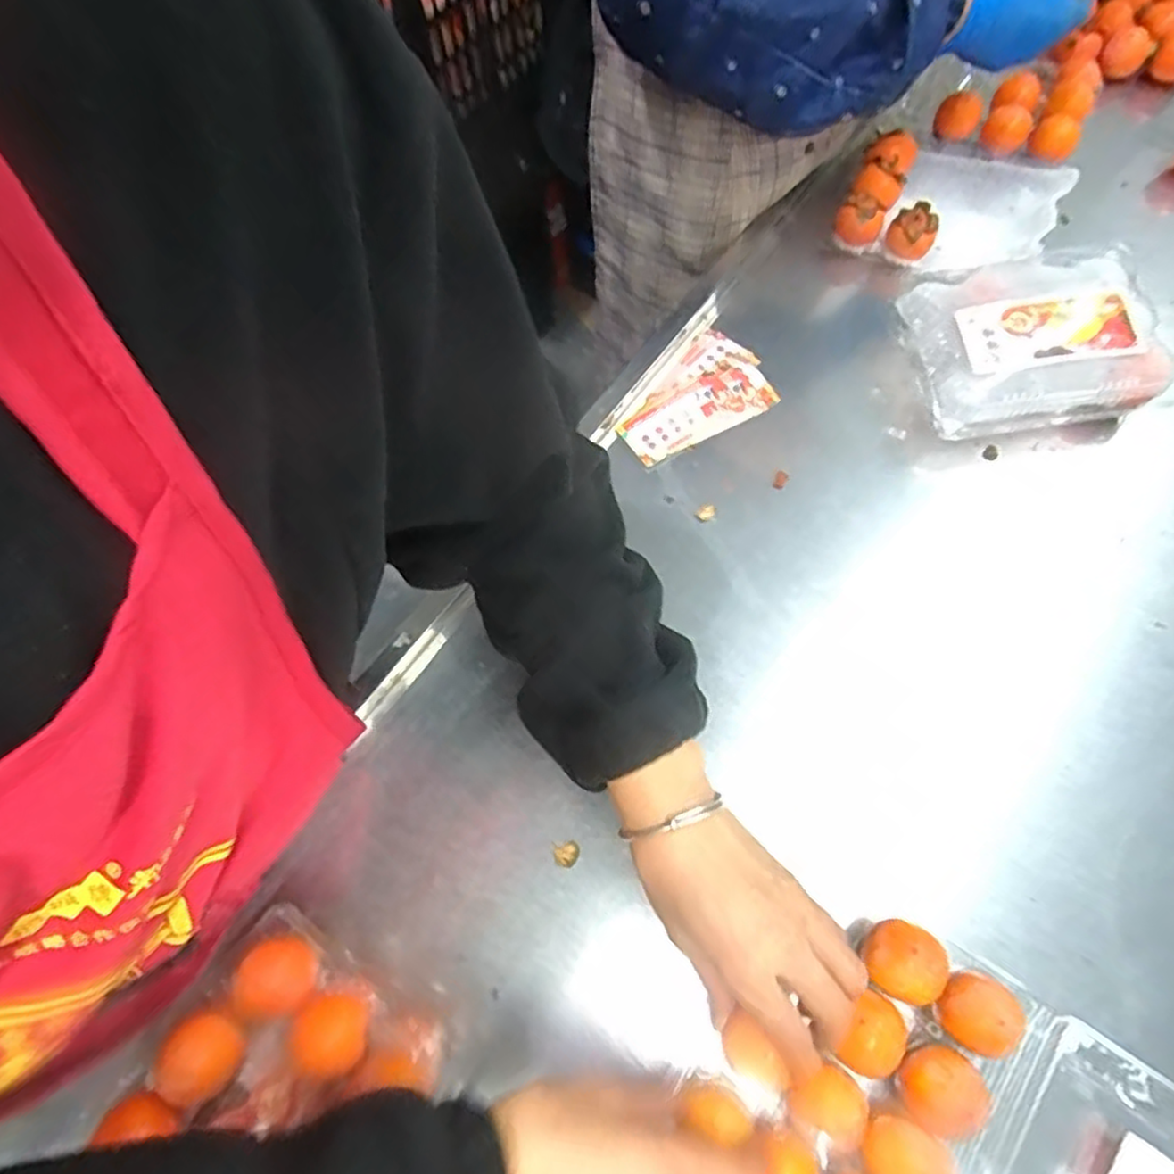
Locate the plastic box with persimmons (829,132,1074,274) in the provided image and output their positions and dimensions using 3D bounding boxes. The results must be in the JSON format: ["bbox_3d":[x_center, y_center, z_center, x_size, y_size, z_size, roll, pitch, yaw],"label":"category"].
[{"bbox_3d":[0.340,-0.359,0.654,0.173,0.061,0.149,24,70,13],"label":"plastic box with persimmons"}]

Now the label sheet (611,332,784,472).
[{"bbox_3d":[0.098,-0.160,0.614,0.089,0.009,0.143,40,74,18],"label":"label sheet"}]

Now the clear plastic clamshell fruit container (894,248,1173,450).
[{"bbox_3d":[0.364,-0.200,0.588,0.176,0.081,0.147,-8,67,-1],"label":"clear plastic clamshell fruit container"}]

